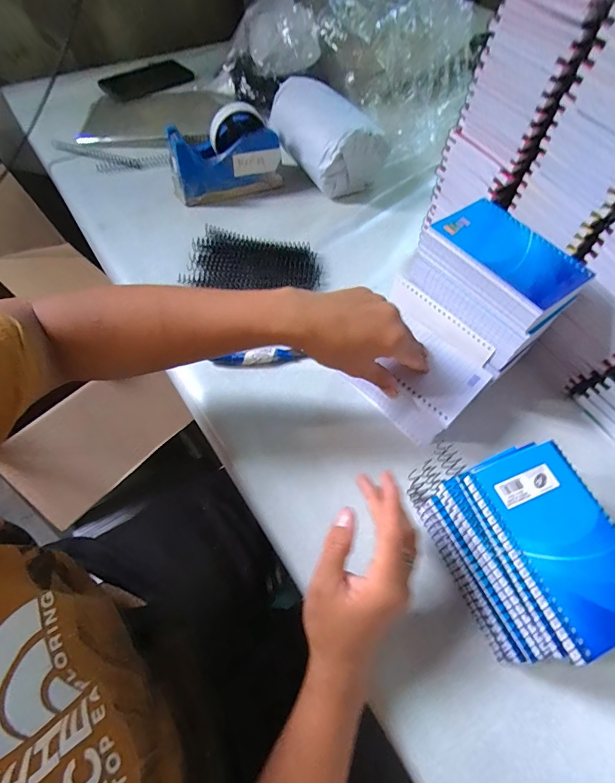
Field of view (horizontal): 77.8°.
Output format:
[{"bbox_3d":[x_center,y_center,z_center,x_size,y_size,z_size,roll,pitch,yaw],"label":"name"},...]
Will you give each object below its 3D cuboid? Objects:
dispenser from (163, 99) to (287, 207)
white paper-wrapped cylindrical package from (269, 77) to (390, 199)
[{"bbox_3d":[-0.118,-0.341,0.554,0.159,0.098,0.056,-15,61,-10],"label":"dispenser"},{"bbox_3d":[0.027,-0.398,0.594,0.120,0.093,0.171,-30,65,-17],"label":"white paper-wrapped cylindrical package"}]

